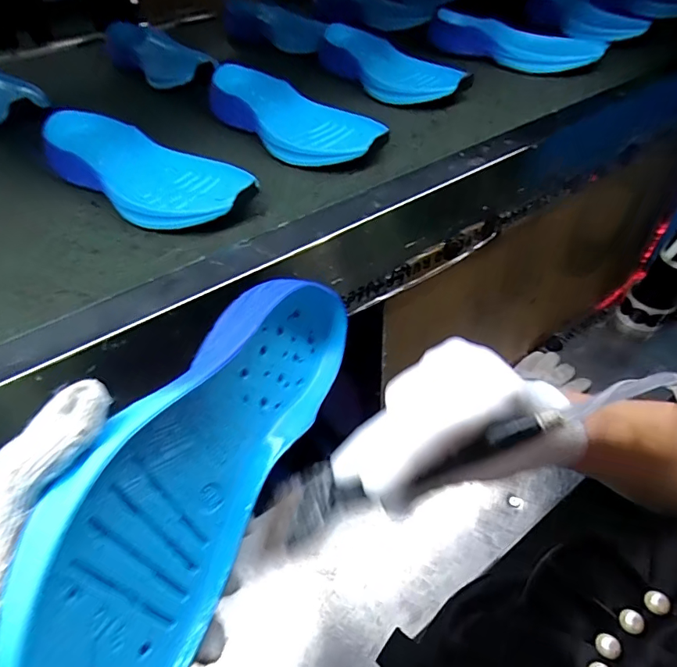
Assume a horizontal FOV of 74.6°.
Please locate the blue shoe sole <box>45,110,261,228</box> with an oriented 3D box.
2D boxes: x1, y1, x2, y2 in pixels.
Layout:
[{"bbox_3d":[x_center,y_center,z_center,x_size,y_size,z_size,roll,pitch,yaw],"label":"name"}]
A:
[{"bbox_3d":[-0.188,-0.158,0.426,0.242,0.045,0.096,25,53,23],"label":"blue shoe sole"}]

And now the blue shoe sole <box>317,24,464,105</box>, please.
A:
[{"bbox_3d":[0.059,-0.373,0.617,0.105,0.033,0.253,-31,54,-25],"label":"blue shoe sole"}]

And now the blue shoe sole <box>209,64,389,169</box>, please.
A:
[{"bbox_3d":[-0.056,-0.245,0.502,0.243,0.045,0.097,32,55,27],"label":"blue shoe sole"}]

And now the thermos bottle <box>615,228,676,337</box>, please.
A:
[{"bbox_3d":[0.598,-0.097,0.815,0.086,0.213,0.078,-35,56,-28],"label":"thermos bottle"}]

